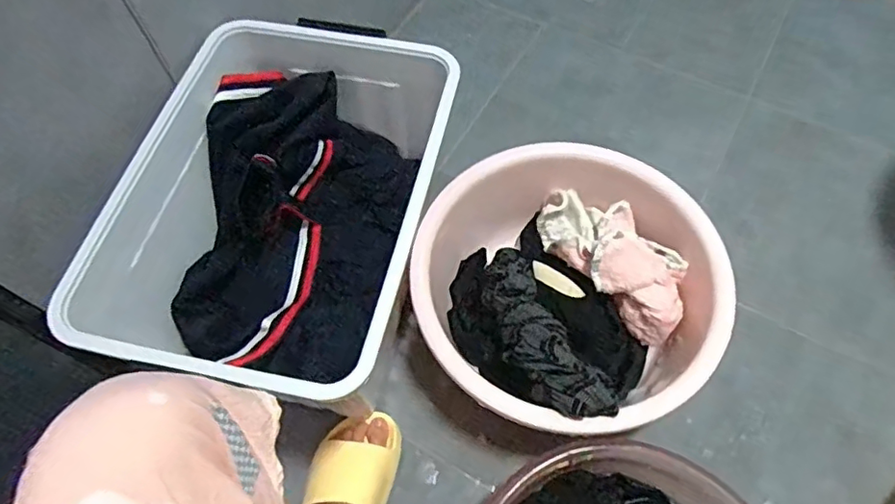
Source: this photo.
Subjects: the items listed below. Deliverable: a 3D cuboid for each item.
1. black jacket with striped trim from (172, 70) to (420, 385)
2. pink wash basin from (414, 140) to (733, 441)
[{"bbox_3d":[-0.218,-0.039,0.772,0.204,0.195,0.355,13,62,9],"label":"black jacket with striped trim"},{"bbox_3d":[0.154,0.056,0.775,0.364,0.173,0.372,-1,61,2],"label":"pink wash basin"}]

